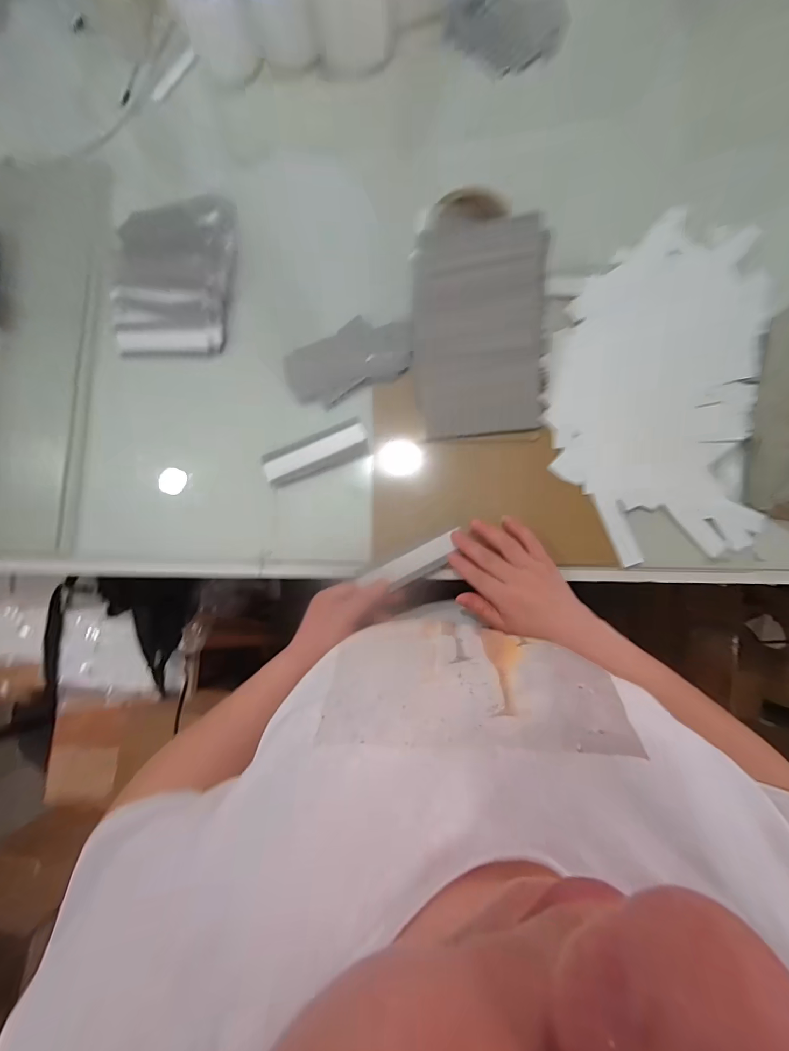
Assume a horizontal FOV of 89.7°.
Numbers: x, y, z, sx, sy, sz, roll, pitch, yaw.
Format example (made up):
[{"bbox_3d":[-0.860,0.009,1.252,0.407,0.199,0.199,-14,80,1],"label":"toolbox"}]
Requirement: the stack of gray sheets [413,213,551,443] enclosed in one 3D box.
[{"bbox_3d":[0.086,-0.195,0.413,0.131,0.027,0.194,-3,116,11],"label":"stack of gray sheets"}]

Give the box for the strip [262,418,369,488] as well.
[{"bbox_3d":[-0.093,-0.087,0.475,0.126,0.004,0.045,-23,88,-6],"label":"strip"}]

